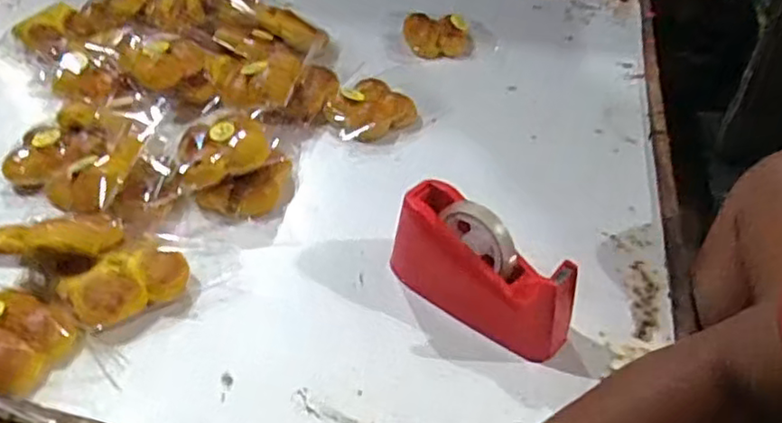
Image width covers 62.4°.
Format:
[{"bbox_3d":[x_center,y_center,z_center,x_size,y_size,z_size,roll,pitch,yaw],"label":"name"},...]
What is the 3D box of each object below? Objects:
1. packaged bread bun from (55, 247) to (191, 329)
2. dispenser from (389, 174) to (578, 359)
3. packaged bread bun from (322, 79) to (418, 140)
[{"bbox_3d":[-0.276,0.073,0.680,0.120,0.041,0.075,-28,51,-30],"label":"packaged bread bun"},{"bbox_3d":[0.097,0.059,0.674,0.200,0.100,0.069,33,50,28],"label":"dispenser"},{"bbox_3d":[-0.028,-0.147,0.944,0.097,0.041,0.121,33,50,28],"label":"packaged bread bun"}]

